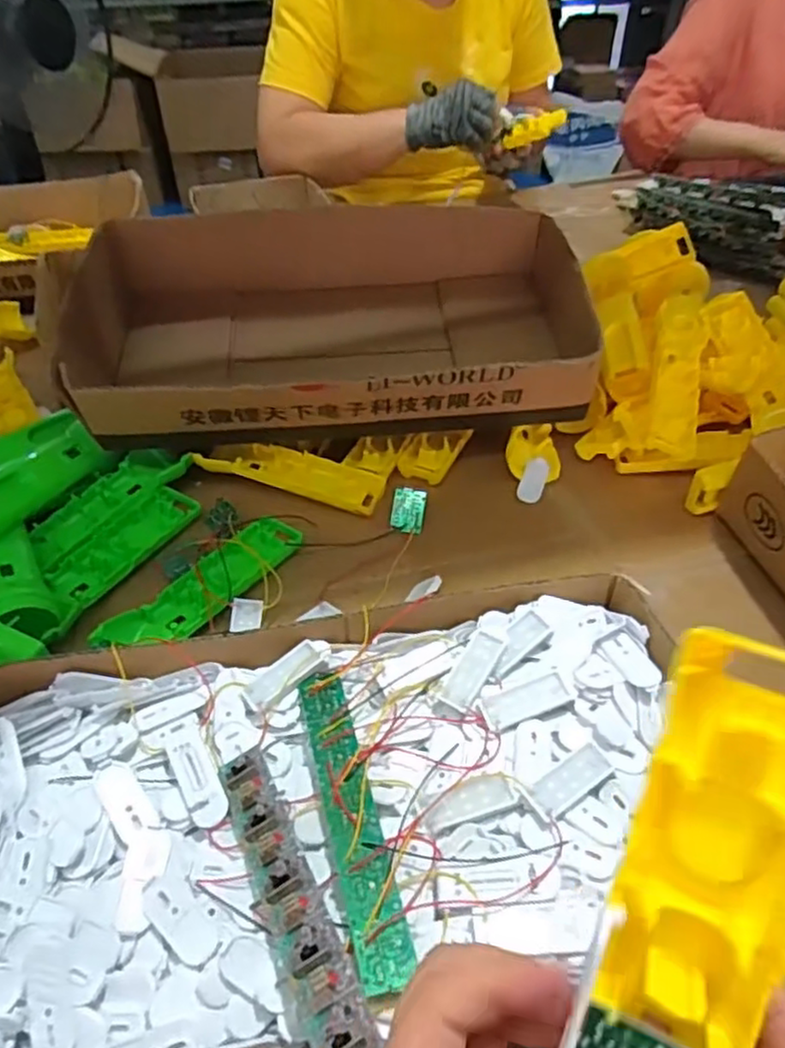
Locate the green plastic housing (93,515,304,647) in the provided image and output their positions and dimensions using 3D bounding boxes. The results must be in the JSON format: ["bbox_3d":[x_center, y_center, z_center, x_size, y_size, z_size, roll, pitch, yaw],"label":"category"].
[{"bbox_3d":[-0.132,0.047,0.493,0.048,0.026,0.158,27,51,25],"label":"green plastic housing"}]

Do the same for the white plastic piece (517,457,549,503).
[{"bbox_3d":[0.122,-0.038,0.587,0.021,0.004,0.049,16,63,16],"label":"white plastic piece"}]

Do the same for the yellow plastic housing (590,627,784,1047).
[{"bbox_3d":[0.073,0.105,0.174,0.044,0.015,0.155,22,93,21],"label":"yellow plastic housing"}]

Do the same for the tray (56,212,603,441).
[{"bbox_3d":[-0.053,-0.186,0.625,0.416,0.108,0.255,-3,45,-3],"label":"tray"}]

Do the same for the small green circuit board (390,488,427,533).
[{"bbox_3d":[0.013,-0.011,0.553,0.026,0.004,0.037,6,70,5],"label":"small green circuit board"}]

